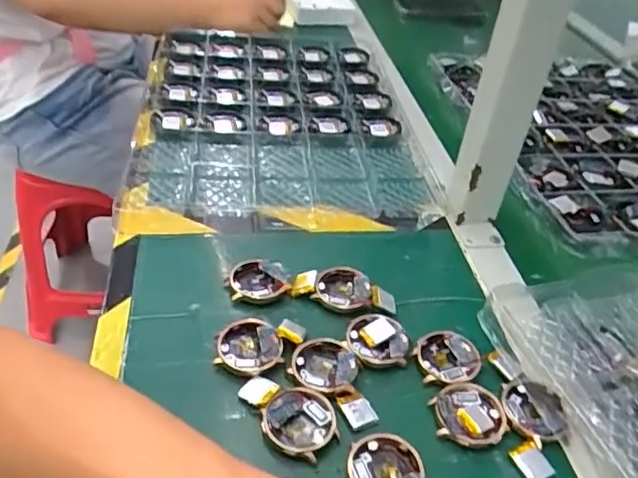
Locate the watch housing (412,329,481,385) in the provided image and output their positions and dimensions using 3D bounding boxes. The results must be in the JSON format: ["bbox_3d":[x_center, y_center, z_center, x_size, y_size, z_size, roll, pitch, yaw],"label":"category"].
[{"bbox_3d":[0.091,0.084,0.404,0.047,0.009,0.040,-12,42,-21],"label":"watch housing"}]

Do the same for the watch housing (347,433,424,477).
[{"bbox_3d":[0.039,0.137,0.335,0.042,0.013,0.041,6,39,-1],"label":"watch housing"}]

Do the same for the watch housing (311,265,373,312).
[{"bbox_3d":[0.020,0.039,0.447,0.043,0.014,0.037,15,40,10],"label":"watch housing"}]

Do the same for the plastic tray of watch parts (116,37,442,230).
[{"bbox_3d":[-0.050,-0.160,0.672,0.295,0.015,0.450,-1,40,-9],"label":"plastic tray of watch parts"}]

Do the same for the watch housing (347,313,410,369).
[{"bbox_3d":[0.042,0.071,0.409,0.042,0.010,0.041,5,39,-2],"label":"watch housing"}]

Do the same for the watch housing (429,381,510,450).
[{"bbox_3d":[0.097,0.113,0.369,0.046,0.010,0.043,4,39,-3],"label":"watch housing"}]

